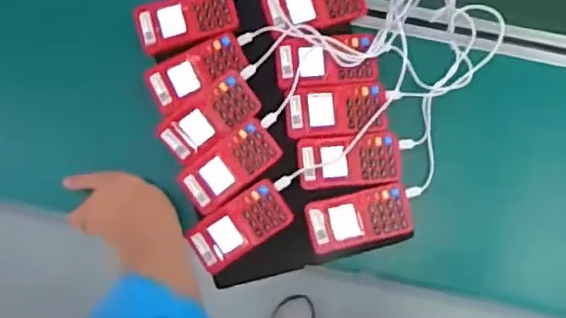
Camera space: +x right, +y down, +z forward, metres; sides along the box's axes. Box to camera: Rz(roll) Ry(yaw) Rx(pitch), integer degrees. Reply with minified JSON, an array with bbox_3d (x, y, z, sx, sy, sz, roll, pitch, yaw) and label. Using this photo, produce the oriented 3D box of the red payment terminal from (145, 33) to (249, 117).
[{"bbox_3d":[-0.104,-0.107,0.730,0.121,0.017,0.061,-26,84,-4],"label":"red payment terminal"}]

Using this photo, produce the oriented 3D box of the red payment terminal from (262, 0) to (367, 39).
[{"bbox_3d":[0.039,-0.194,0.737,0.121,0.019,0.063,-17,84,-3],"label":"red payment terminal"}]

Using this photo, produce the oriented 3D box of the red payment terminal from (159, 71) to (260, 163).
[{"bbox_3d":[-0.086,-0.051,0.712,0.123,0.018,0.062,-39,85,-5],"label":"red payment terminal"}]

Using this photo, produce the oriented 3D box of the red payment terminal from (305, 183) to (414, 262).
[{"bbox_3d":[0.092,0.075,0.708,0.122,0.016,0.069,-12,84,-3],"label":"red payment terminal"}]

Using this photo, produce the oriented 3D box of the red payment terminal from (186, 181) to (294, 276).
[{"bbox_3d":[-0.049,0.079,0.703,0.119,0.020,0.060,-34,85,-5],"label":"red payment terminal"}]

